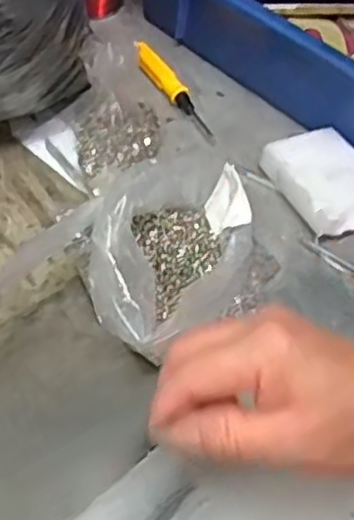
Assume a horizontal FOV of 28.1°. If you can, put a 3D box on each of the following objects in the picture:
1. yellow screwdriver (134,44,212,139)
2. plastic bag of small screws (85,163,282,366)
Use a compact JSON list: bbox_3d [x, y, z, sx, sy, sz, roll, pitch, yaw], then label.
[{"bbox_3d":[-0.002,-0.132,0.543,0.018,0.010,0.099,-29,70,-21],"label":"yellow screwdriver"},{"bbox_3d":[0.000,-0.005,0.426,0.098,0.065,0.143,37,56,19],"label":"plastic bag of small screws"}]

